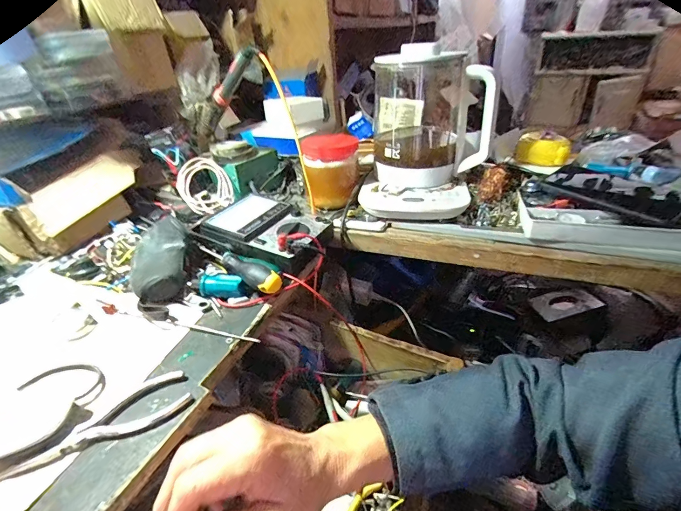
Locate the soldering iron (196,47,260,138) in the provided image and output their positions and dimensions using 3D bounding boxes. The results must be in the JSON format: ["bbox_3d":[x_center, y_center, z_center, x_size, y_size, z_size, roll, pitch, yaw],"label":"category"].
[{"bbox_3d":[-0.184,-0.256,0.583,0.025,0.030,0.229,-36,9,-38],"label":"soldering iron"}]

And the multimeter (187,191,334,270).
[{"bbox_3d":[-0.112,-0.040,0.531,0.164,0.033,0.116,16,40,26],"label":"multimeter"}]

